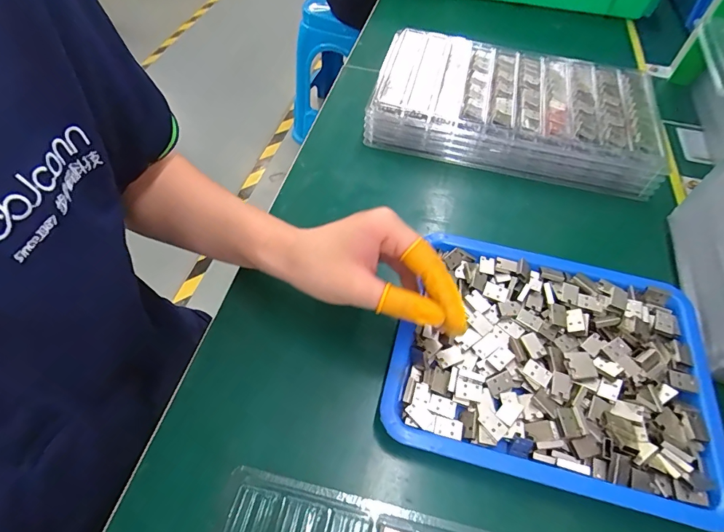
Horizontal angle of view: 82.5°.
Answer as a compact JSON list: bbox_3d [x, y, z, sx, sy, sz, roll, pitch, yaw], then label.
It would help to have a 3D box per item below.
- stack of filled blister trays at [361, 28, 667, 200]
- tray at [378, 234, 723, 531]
[{"bbox_3d":[0.166,-0.181,0.467,0.297,0.053,0.175,14,56,8],"label":"stack of filled blister trays"},{"bbox_3d":[0.134,0.069,0.300,0.213,0.028,0.169,13,56,7],"label":"tray"}]

